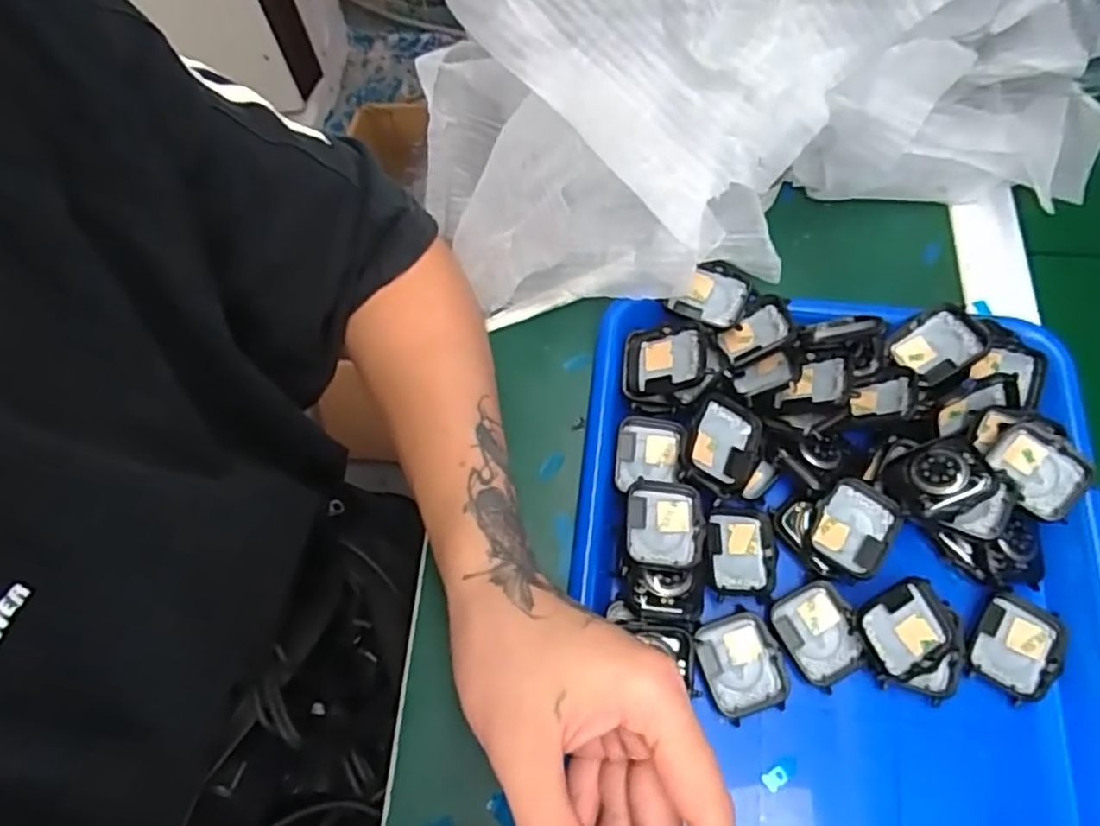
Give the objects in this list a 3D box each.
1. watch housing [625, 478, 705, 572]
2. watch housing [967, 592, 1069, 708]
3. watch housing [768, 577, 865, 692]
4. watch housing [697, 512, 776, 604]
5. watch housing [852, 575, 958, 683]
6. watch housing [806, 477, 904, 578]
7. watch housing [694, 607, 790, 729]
[{"bbox_3d":[0.056,0.057,0.344,0.038,0.017,0.042,7,67,5],"label":"watch housing"},{"bbox_3d":[0.222,0.111,0.329,0.036,0.008,0.045,31,71,14],"label":"watch housing"},{"bbox_3d":[0.129,0.106,0.332,0.035,0.011,0.043,-26,68,-9],"label":"watch housing"},{"bbox_3d":[0.094,0.069,0.344,0.039,0.018,0.043,6,67,5],"label":"watch housing"},{"bbox_3d":[0.167,0.102,0.327,0.043,0.015,0.037,-24,71,-9],"label":"watch housing"},{"bbox_3d":[0.148,0.058,0.344,0.037,0.019,0.042,28,71,13],"label":"watch housing"},{"bbox_3d":[0.091,0.120,0.330,0.036,0.008,0.045,-15,67,-4],"label":"watch housing"}]

